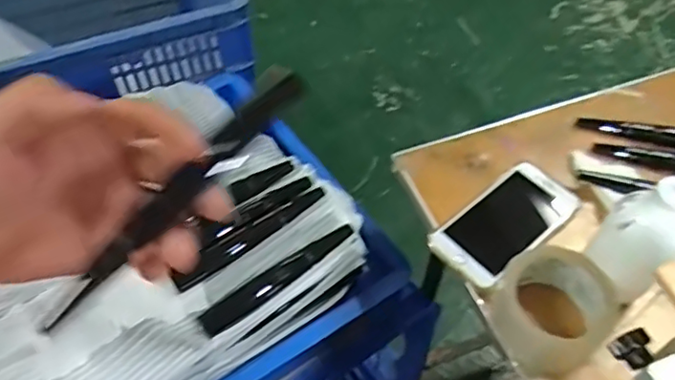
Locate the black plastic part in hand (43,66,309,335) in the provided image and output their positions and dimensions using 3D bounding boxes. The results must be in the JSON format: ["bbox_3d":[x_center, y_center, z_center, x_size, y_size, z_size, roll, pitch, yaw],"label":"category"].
[{"bbox_3d":[-0.081,0.001,0.309,0.018,0.014,0.176,37,75,24],"label":"black plastic part in hand"}]

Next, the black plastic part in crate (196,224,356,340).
[{"bbox_3d":[-0.057,0.087,0.604,0.174,0.012,0.024,-32,59,-21],"label":"black plastic part in crate"}]

